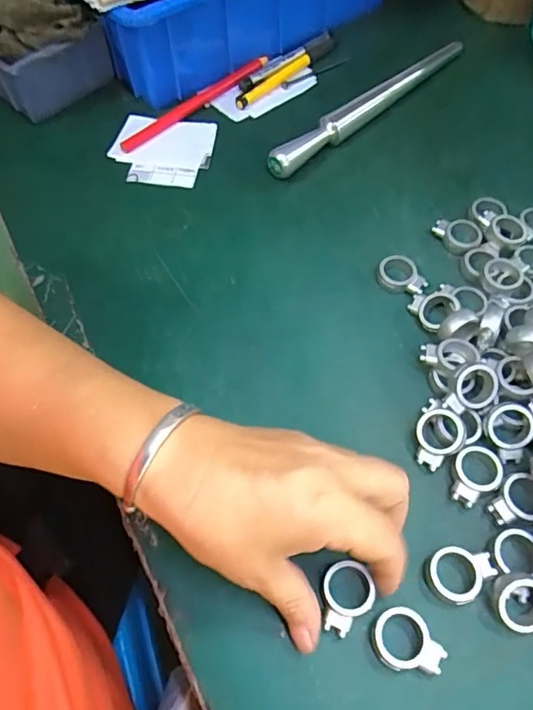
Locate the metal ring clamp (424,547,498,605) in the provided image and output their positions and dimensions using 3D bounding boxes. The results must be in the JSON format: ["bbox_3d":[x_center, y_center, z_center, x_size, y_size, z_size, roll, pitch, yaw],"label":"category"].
[{"bbox_3d":[0.099,0.111,0.267,0.034,0.010,0.026,-14,61,-6],"label":"metal ring clamp"}]

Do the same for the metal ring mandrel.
[{"bbox_3d":[0.089,-0.208,0.436,0.225,0.021,0.018,-38,66,-18],"label":"metal ring mandrel"}]

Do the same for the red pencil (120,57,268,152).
[{"bbox_3d":[-0.059,-0.215,0.446,0.154,0.010,0.014,-39,66,-18],"label":"red pencil"}]

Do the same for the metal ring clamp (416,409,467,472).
[{"bbox_3d":[0.097,0.048,0.299,0.026,0.009,0.034,29,88,31],"label":"metal ring clamp"}]

